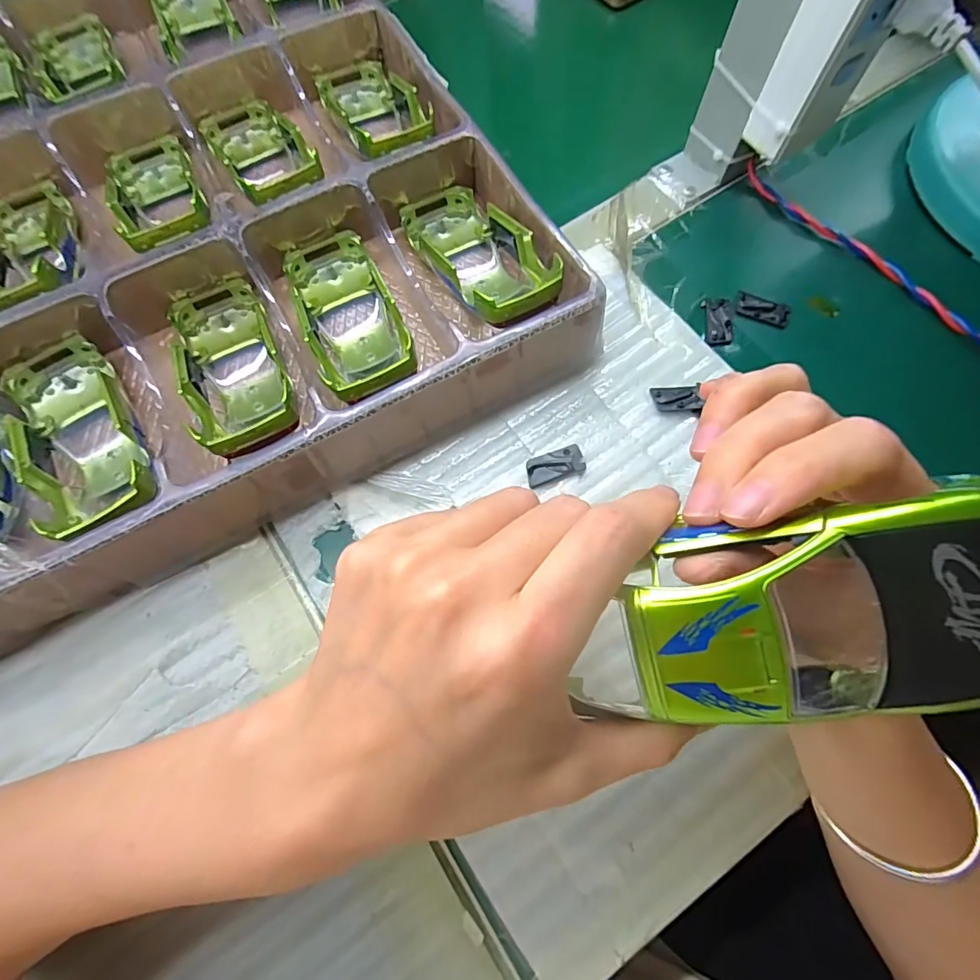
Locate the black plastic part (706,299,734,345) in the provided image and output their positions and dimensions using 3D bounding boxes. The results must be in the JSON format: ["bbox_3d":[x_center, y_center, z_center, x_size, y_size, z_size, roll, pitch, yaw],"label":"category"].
[{"bbox_3d":[0.147,-0.108,0.310,0.017,0.005,0.035,8,74,3],"label":"black plastic part"}]

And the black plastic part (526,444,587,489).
[{"bbox_3d":[0.037,-0.013,0.278,0.033,0.004,0.018,-16,74,-4],"label":"black plastic part"}]

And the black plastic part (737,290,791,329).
[{"bbox_3d":[0.175,-0.117,0.310,0.033,0.004,0.017,22,75,7],"label":"black plastic part"}]

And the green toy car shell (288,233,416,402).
[{"bbox_3d":[-0.081,-0.102,0.290,0.057,0.036,0.139,-23,58,-6],"label":"green toy car shell"}]

